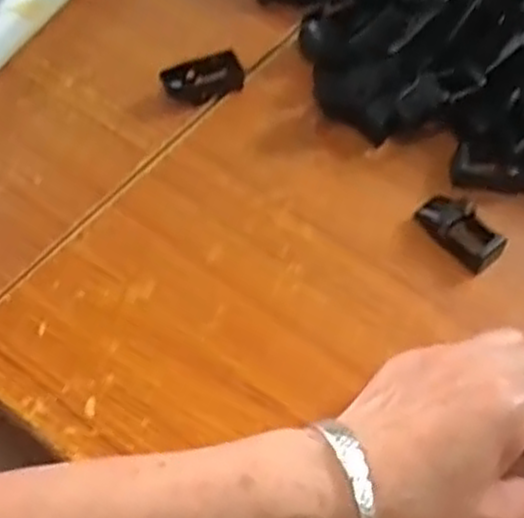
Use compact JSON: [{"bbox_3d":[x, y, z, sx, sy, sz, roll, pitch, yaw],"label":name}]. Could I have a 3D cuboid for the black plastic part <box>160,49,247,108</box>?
[{"bbox_3d":[-0.036,-0.112,0.488,0.050,0.019,0.018,-19,59,-9],"label":"black plastic part"}]

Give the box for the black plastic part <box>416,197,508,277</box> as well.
[{"bbox_3d":[0.109,-0.016,0.427,0.025,0.014,0.049,-33,62,-17],"label":"black plastic part"}]

